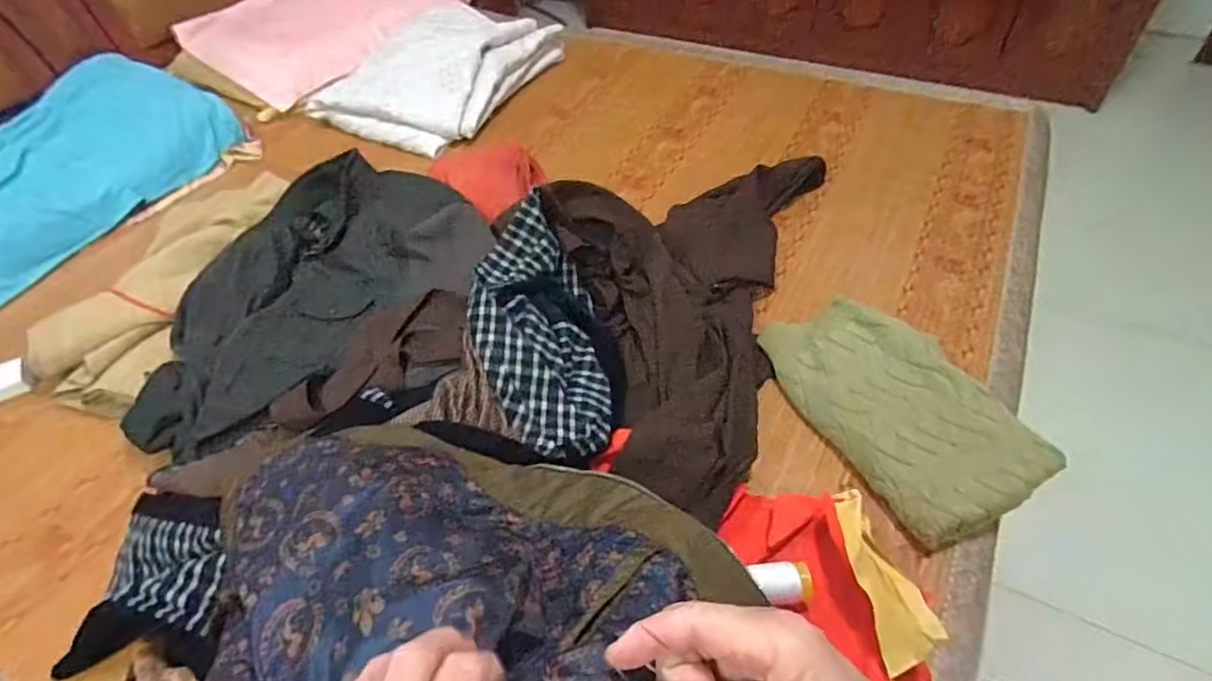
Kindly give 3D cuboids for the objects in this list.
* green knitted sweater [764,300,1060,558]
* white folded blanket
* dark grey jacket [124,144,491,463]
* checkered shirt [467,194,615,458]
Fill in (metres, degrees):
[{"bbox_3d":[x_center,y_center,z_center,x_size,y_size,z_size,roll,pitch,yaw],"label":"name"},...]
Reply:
[{"bbox_3d":[0.381,0.077,0.812,0.210,0.052,0.351,-23,51,-16],"label":"green knitted sweater"},{"bbox_3d":[-0.374,-0.641,1.414,0.379,0.158,0.476,19,53,20],"label":"white folded blanket"},{"bbox_3d":[-0.439,-0.073,0.877,0.499,0.137,0.395,-32,54,-22],"label":"dark grey jacket"},{"bbox_3d":[-0.083,-0.012,0.764,0.147,0.123,0.319,-10,49,-5],"label":"checkered shirt"}]

